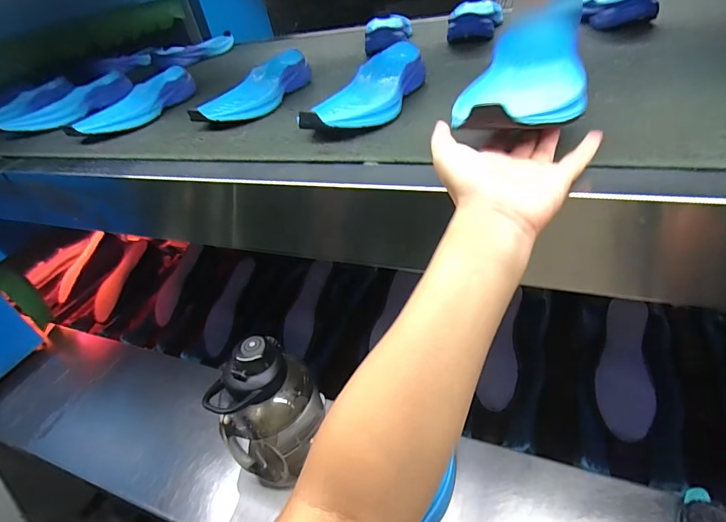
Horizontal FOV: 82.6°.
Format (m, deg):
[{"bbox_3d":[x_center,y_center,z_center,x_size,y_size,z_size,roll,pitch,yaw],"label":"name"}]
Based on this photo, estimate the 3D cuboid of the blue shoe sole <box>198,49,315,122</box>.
[{"bbox_3d":[-0.165,-0.265,0.642,0.094,0.062,0.245,7,41,22],"label":"blue shoe sole"}]

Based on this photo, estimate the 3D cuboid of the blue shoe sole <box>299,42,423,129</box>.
[{"bbox_3d":[0.011,-0.217,0.527,0.078,0.052,0.226,8,41,24],"label":"blue shoe sole"}]

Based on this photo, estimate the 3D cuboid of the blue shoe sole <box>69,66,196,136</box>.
[{"bbox_3d":[-0.374,-0.270,0.693,0.062,0.055,0.233,2,39,17],"label":"blue shoe sole"}]

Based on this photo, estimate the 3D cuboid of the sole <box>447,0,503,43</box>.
[{"bbox_3d":[0.219,-0.463,0.788,0.084,0.047,0.256,4,40,19],"label":"sole"}]

